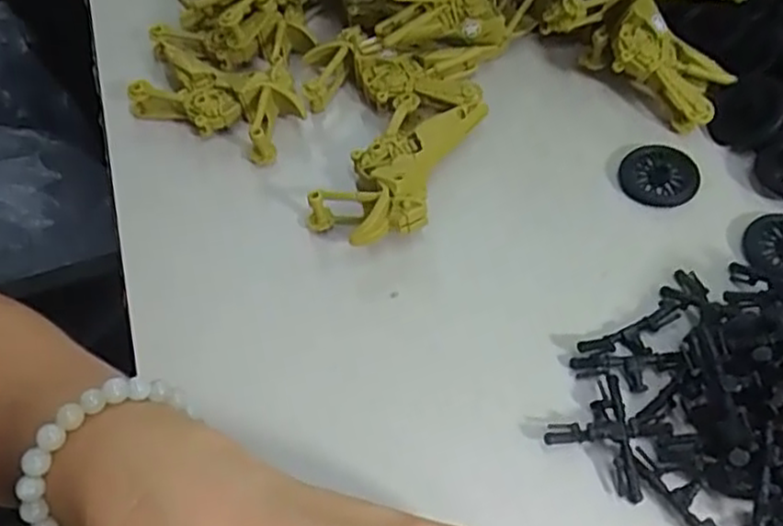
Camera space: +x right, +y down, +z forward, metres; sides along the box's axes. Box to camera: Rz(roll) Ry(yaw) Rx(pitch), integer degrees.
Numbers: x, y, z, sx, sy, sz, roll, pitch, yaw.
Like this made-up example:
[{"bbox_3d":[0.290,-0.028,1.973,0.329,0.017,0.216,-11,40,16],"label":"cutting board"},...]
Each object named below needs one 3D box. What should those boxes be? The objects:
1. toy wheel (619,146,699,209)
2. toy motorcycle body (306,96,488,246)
[{"bbox_3d":[0.135,-0.044,0.357,0.038,0.009,0.034,22,58,18],"label":"toy wheel"},{"bbox_3d":[0.005,-0.048,0.355,0.051,0.027,0.103,22,58,18],"label":"toy motorcycle body"}]

